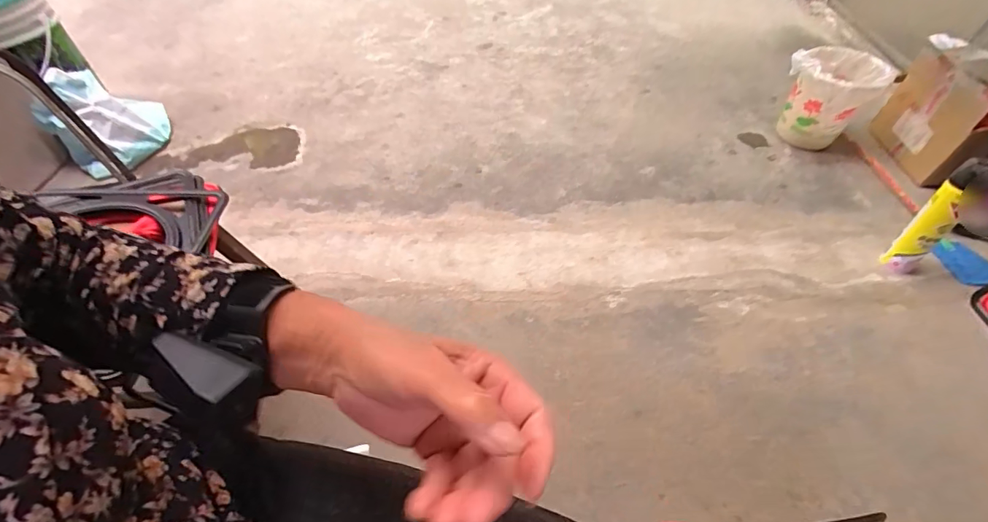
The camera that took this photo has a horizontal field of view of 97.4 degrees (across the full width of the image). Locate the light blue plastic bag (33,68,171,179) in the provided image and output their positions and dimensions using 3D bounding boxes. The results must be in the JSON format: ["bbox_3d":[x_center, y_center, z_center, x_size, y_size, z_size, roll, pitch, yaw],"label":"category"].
[{"bbox_3d":[-1.163,-0.435,1.329,0.172,0.251,0.297,13,52,9],"label":"light blue plastic bag"}]

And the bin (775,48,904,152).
[{"bbox_3d":[0.969,-0.471,1.288,0.227,0.244,0.229,-35,59,-26],"label":"bin"}]

